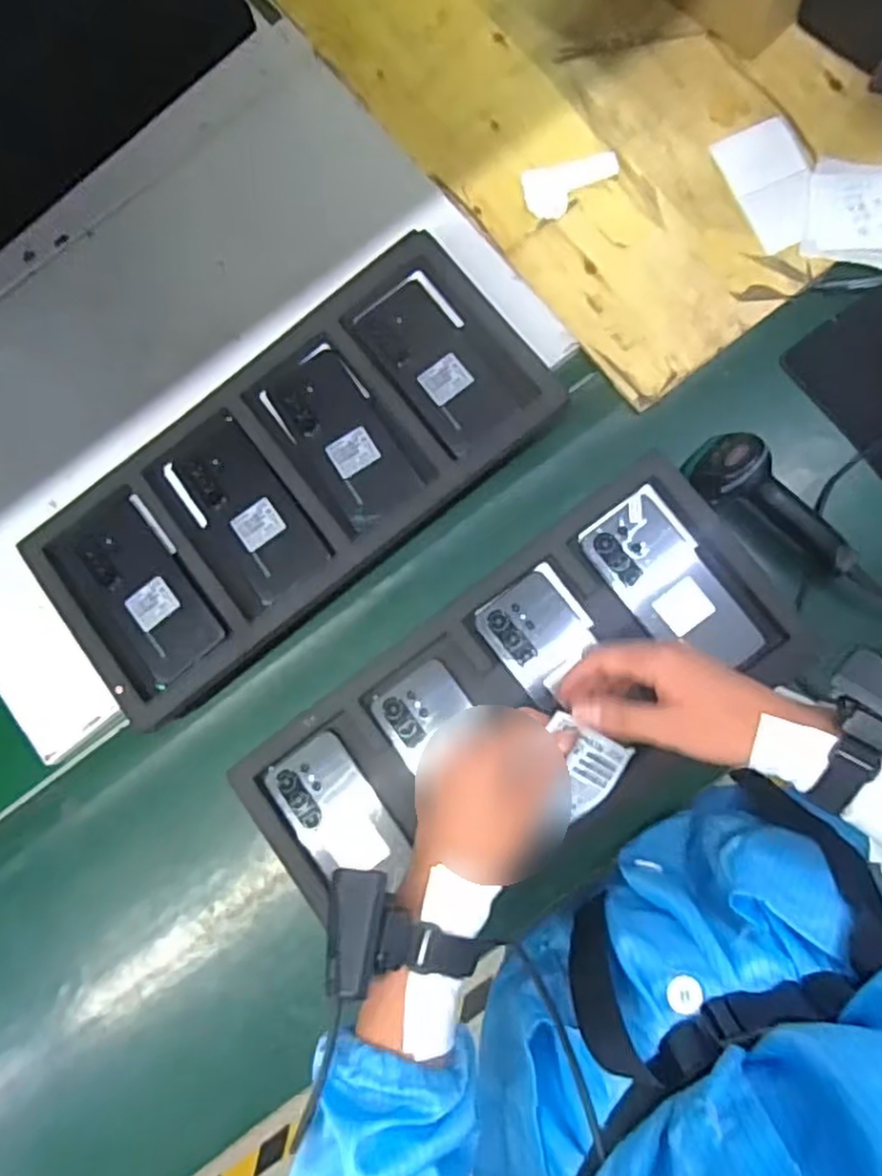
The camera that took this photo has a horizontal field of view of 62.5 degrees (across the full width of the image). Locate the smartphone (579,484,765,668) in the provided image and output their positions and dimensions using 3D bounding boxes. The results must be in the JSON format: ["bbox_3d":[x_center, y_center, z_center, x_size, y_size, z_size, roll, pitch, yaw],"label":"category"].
[{"bbox_3d":[0.204,-0.002,0.642,0.084,0.010,0.167,-37,80,-1],"label":"smartphone"}]

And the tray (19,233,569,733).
[{"bbox_3d":[-0.136,-0.104,0.668,0.483,0.023,0.209,-39,81,0],"label":"tray"}]

